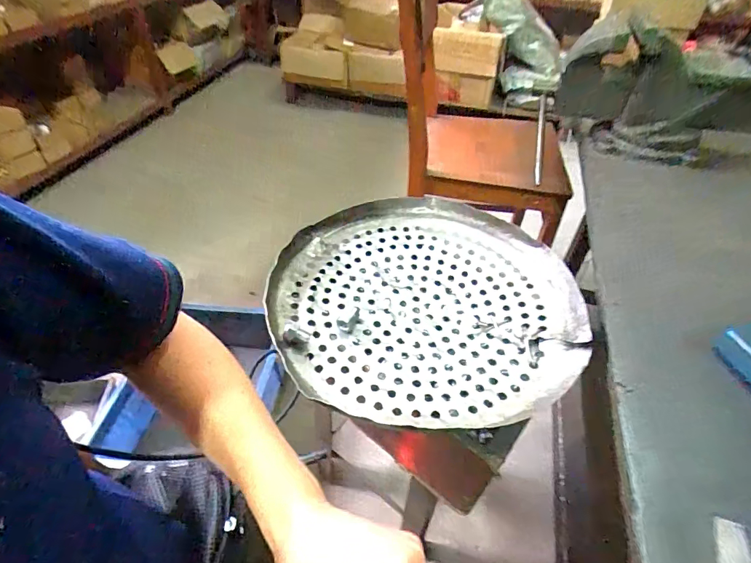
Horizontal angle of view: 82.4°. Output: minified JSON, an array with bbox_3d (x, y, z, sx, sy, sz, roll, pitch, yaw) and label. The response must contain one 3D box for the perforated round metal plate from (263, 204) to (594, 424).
[{"bbox_3d":[0.061,0.014,0.566,0.372,0.047,0.370,2,44,-2],"label":"perforated round metal plate"}]

